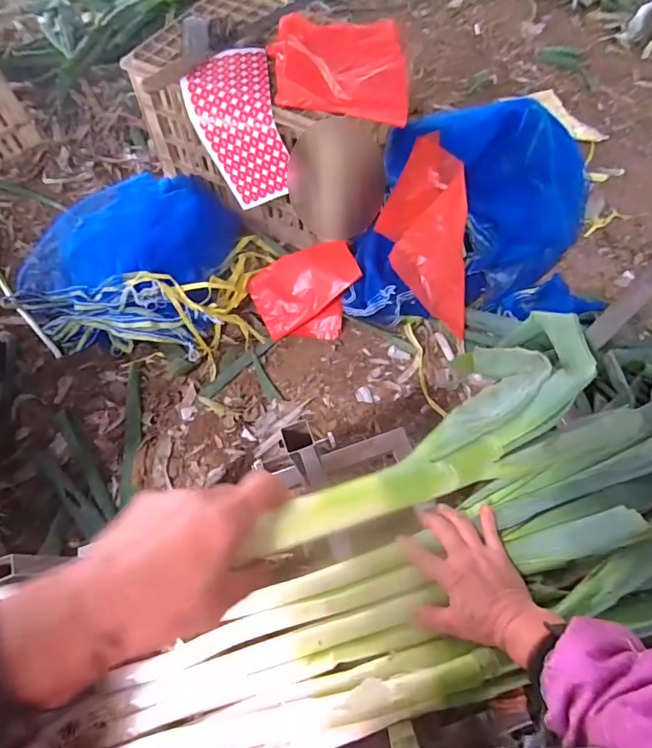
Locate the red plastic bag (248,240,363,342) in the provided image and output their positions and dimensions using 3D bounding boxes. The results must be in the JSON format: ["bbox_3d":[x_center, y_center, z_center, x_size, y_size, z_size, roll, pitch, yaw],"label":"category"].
[{"bbox_3d":[-0.032,-0.162,0.929,0.216,0.038,0.185,-24,88,11],"label":"red plastic bag"}]

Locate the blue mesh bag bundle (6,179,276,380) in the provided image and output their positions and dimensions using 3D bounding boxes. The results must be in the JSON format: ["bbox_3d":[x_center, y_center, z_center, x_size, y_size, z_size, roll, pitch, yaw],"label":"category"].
[{"bbox_3d":[-0.397,-0.249,0.965,0.532,0.120,0.401,10,64,6],"label":"blue mesh bag bundle"}]

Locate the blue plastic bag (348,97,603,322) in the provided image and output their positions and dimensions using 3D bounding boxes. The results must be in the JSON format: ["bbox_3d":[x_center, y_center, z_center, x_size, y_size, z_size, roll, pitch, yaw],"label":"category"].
[{"bbox_3d":[0.298,-0.308,0.930,0.493,0.221,0.390,0,64,1],"label":"blue plastic bag"}]

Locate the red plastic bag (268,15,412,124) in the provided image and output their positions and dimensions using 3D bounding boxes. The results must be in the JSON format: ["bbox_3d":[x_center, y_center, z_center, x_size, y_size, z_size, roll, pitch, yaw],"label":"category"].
[{"bbox_3d":[0.022,-0.562,0.824,0.239,0.045,0.259,0,62,1],"label":"red plastic bag"}]

